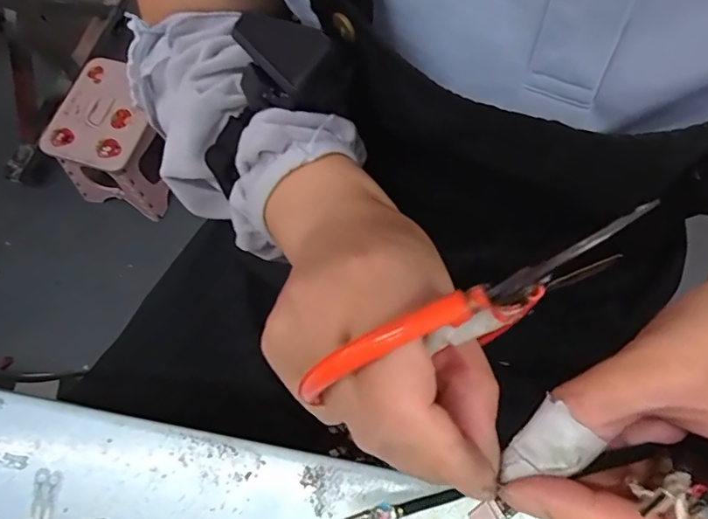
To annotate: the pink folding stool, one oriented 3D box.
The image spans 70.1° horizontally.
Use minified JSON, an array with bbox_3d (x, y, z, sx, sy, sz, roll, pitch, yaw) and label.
[{"bbox_3d":[-0.467,-0.251,1.032,0.173,0.193,0.239,15,70,7],"label":"pink folding stool"}]

